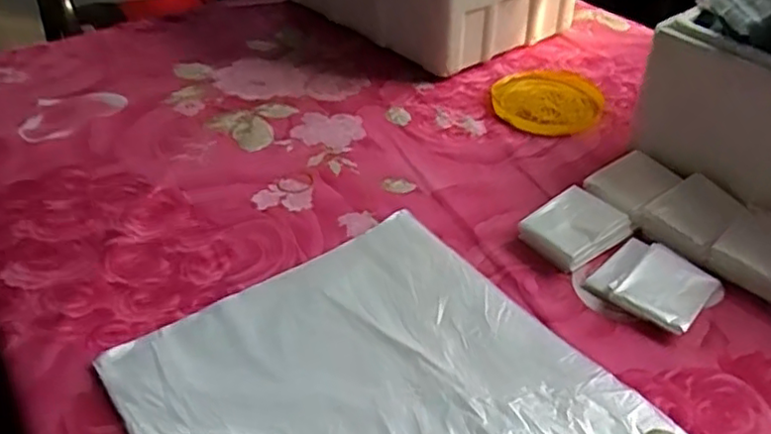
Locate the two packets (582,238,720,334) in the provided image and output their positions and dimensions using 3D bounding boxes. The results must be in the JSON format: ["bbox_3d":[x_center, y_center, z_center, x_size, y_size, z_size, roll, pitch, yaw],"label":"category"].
[{"bbox_3d":[0.233,0.055,0.579,0.082,0.020,0.093,-31,48,-33],"label":"two packets"}]

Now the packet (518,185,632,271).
[{"bbox_3d":[0.178,0.008,0.622,0.088,0.033,0.066,-27,46,-30],"label":"packet"}]

